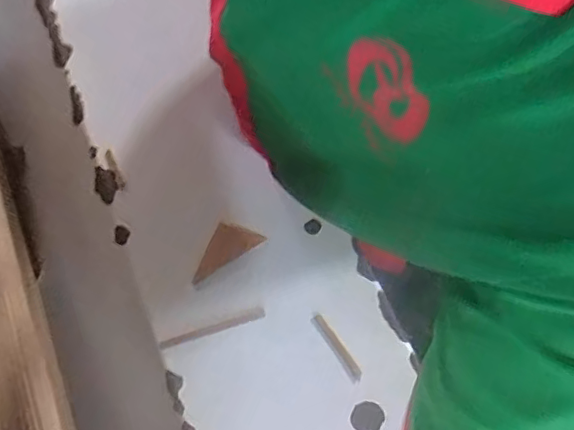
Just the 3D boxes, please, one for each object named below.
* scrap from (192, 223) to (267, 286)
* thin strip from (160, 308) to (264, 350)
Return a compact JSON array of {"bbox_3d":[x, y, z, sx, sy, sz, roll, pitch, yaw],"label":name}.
[{"bbox_3d":[-0.063,0.030,0.527,0.073,0.005,0.037,-32,71,-12],"label":"scrap"},{"bbox_3d":[-0.066,0.101,0.497,0.095,0.005,0.009,-17,68,-7],"label":"thin strip"}]

